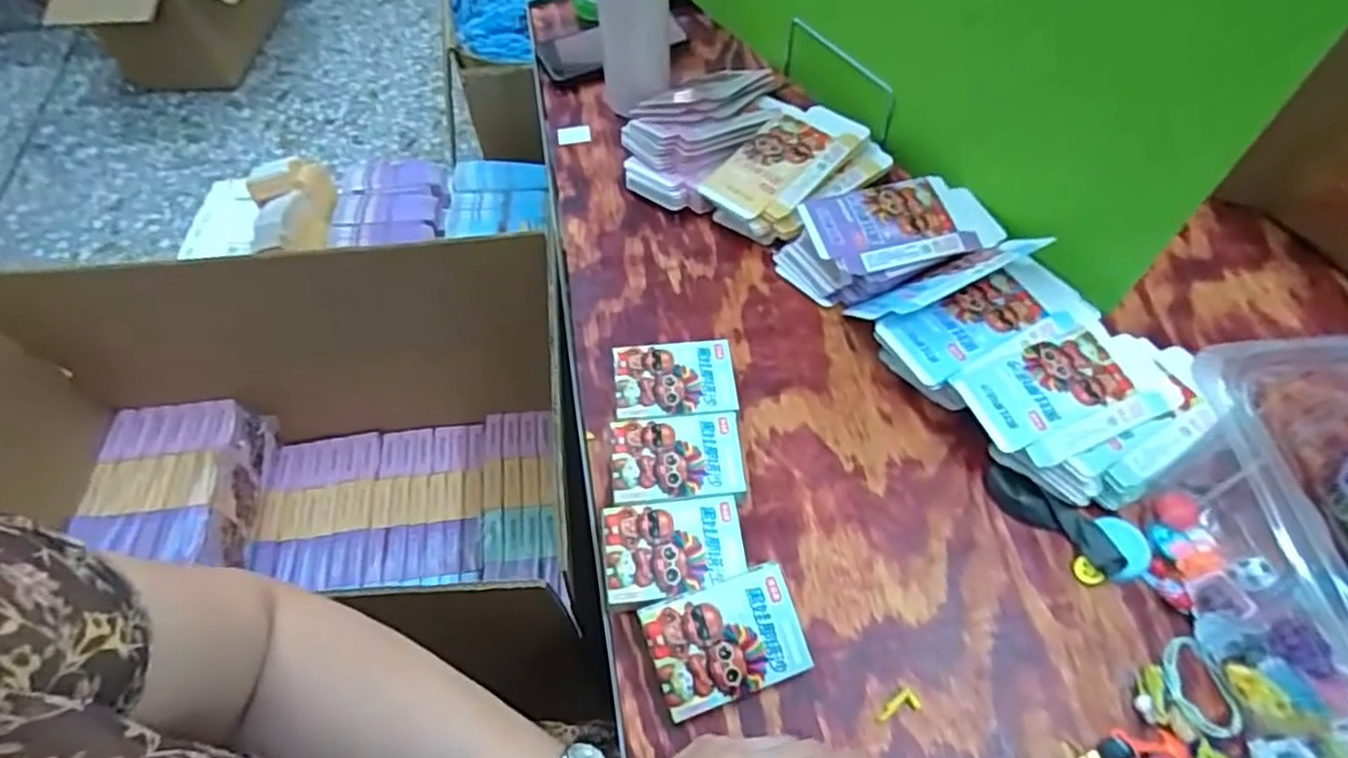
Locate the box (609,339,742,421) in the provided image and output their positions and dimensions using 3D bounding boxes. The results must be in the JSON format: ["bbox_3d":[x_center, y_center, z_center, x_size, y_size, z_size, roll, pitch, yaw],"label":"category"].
[{"bbox_3d":[0.001,0.005,0.550,0.091,0.027,0.066,-6,58,-2],"label":"box"}]

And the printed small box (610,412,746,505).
[{"bbox_3d":[0.002,0.061,0.514,0.092,0.028,0.064,-5,58,-1],"label":"printed small box"}]

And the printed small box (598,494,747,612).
[{"bbox_3d":[-0.001,0.118,0.478,0.092,0.028,0.066,-7,58,-2],"label":"printed small box"}]

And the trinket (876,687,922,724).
[{"bbox_3d":[0.136,0.200,0.435,0.029,0.005,0.014,-16,59,-8],"label":"trinket"}]

